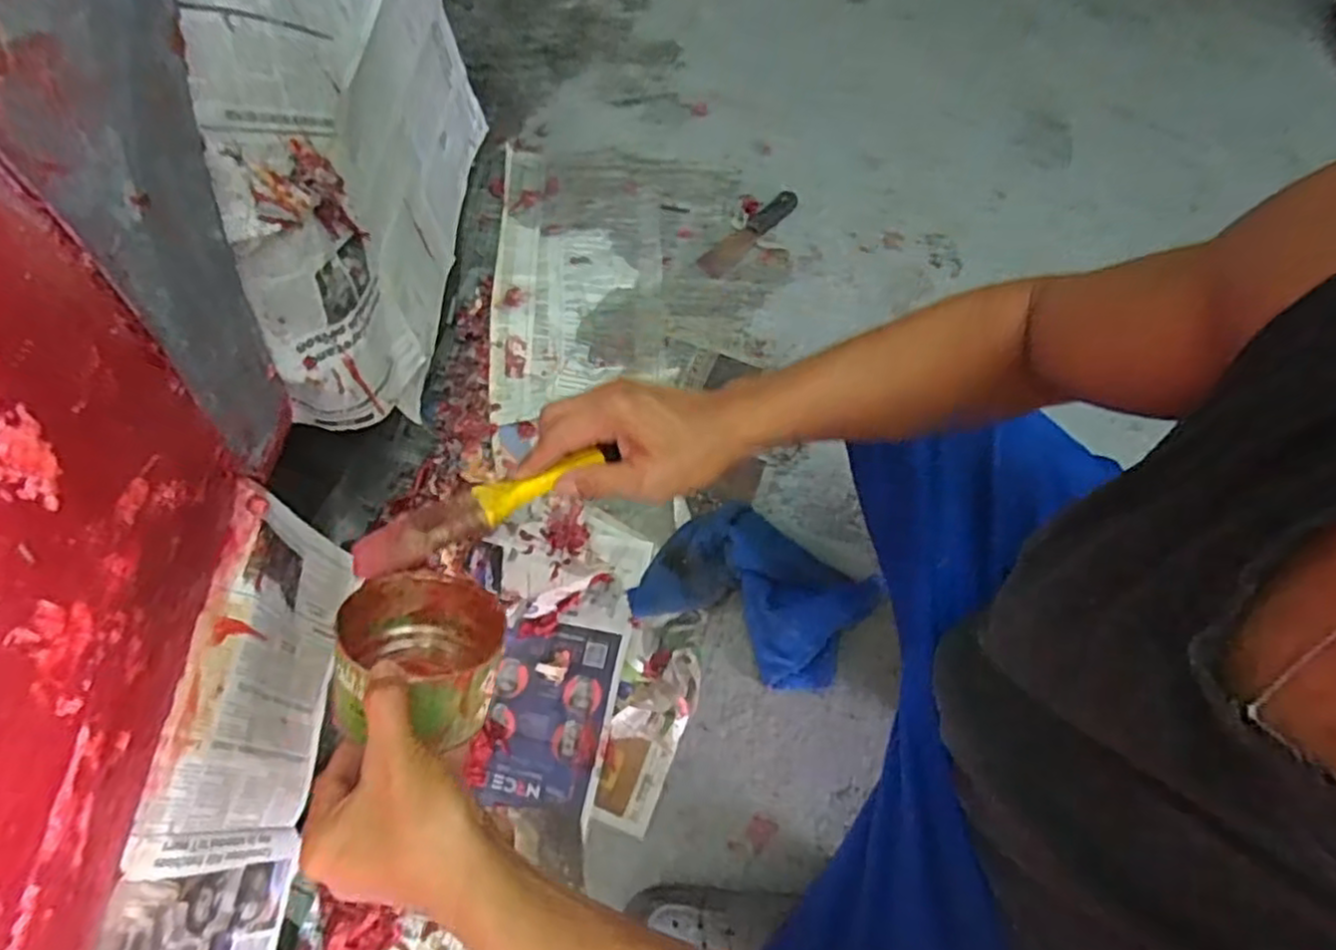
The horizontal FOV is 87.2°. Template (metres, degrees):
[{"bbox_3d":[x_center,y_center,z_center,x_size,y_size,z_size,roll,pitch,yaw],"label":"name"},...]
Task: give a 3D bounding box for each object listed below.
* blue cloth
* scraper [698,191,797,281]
[{"bbox_3d":[0.104,0.139,0.827,0.250,0.072,0.172,29,68,14],"label":"blue cloth"},{"bbox_3d":[0.130,-0.386,1.106,0.048,0.015,0.208,40,71,18],"label":"scraper"}]

